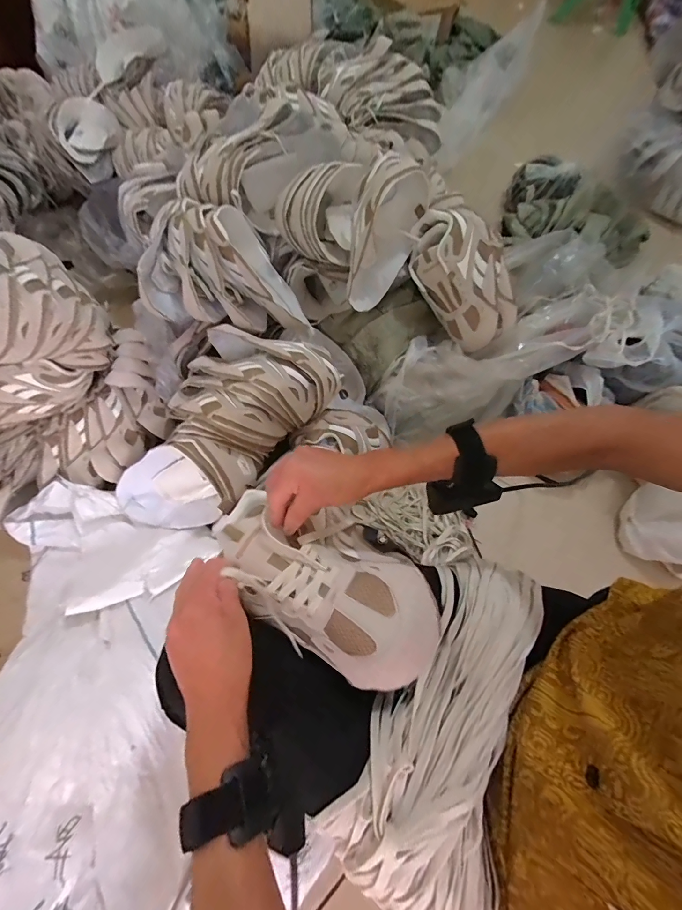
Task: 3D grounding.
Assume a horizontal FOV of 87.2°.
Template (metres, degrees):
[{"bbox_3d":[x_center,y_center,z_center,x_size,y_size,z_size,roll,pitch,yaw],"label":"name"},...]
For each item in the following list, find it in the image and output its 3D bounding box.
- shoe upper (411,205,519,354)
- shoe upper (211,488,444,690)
[{"bbox_3d":[0.254,-0.367,0.748,0.163,0.290,0.100,-35,26,13],"label":"shoe upper"},{"bbox_3d":[-0.025,0.120,0.342,0.231,0.058,0.107,23,68,21],"label":"shoe upper"}]

